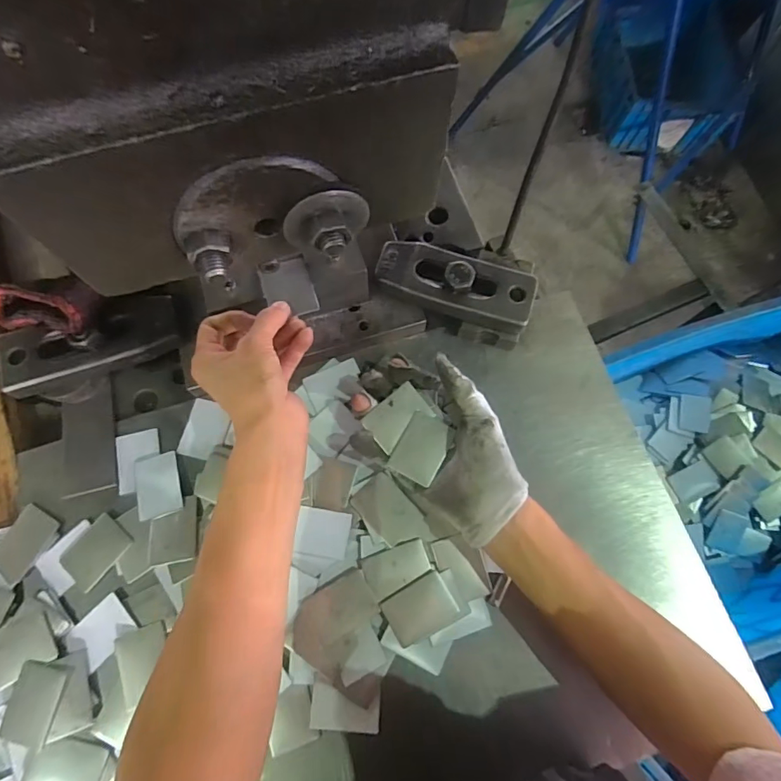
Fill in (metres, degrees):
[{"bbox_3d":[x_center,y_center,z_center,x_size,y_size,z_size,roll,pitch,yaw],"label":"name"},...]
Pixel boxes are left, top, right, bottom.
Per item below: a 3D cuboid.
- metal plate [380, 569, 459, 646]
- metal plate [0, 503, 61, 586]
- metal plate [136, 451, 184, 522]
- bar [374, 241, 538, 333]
[{"bbox_3d":[0.022,0.159,0.345,0.048,0.004,0.034,-31,75,-8],"label":"metal plate"},{"bbox_3d":[-0.284,0.118,0.365,0.035,0.004,0.051,30,76,9],"label":"metal plate"},{"bbox_3d":[-0.182,0.074,0.372,0.034,0.004,0.049,-16,66,-3],"label":"metal plate"},{"bbox_3d":[0.053,-0.089,0.391,0.129,0.021,0.051,15,74,5],"label":"bar"}]

